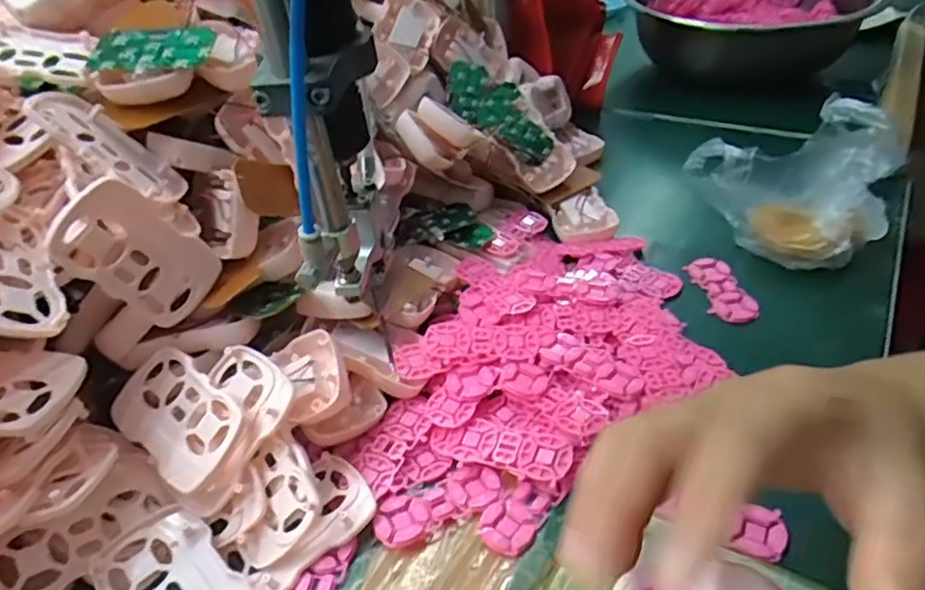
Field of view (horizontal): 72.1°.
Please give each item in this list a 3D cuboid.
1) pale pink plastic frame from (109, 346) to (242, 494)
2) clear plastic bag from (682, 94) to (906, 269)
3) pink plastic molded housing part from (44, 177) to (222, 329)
[{"bbox_3d":[-0.162,0.067,0.359,0.085,0.004,0.053,30,79,27],"label":"pale pink plastic frame"},{"bbox_3d":[0.271,-0.096,0.531,0.154,0.095,0.134,15,43,24],"label":"clear plastic bag"},{"bbox_3d":[-0.181,-0.023,0.356,0.011,0.087,0.054,22,72,43],"label":"pink plastic molded housing part"}]

